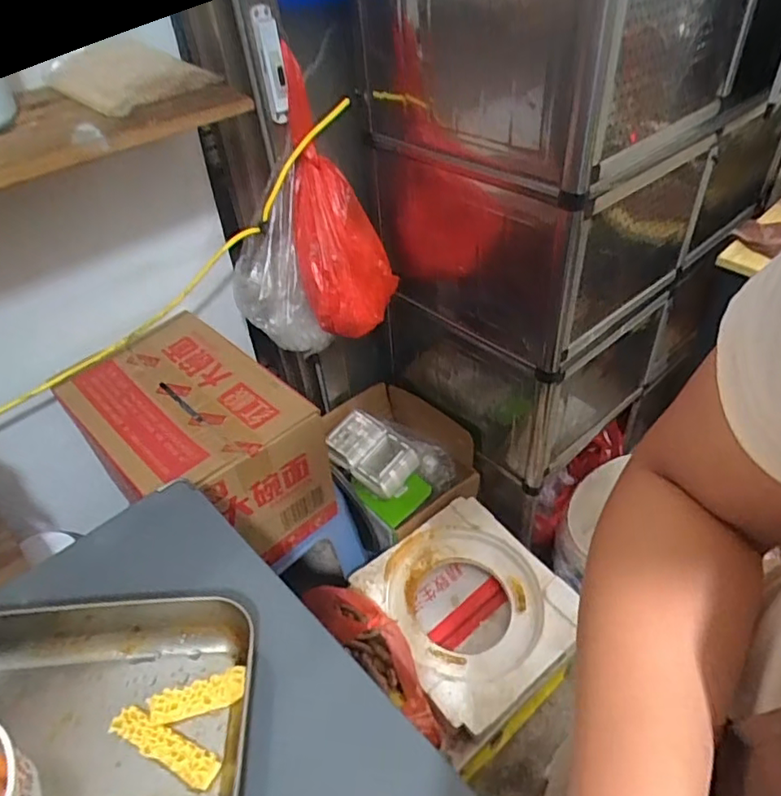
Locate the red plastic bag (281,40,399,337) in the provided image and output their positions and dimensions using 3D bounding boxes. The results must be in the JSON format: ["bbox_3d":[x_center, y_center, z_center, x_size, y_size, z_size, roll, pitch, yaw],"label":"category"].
[{"bbox_3d":[-0.092,-0.289,0.879,0.174,0.411,0.075,-27,26,-21],"label":"red plastic bag"}]

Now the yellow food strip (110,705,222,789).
[{"bbox_3d":[-0.153,0.238,0.395,0.080,0.013,0.020,18,48,20],"label":"yellow food strip"}]

